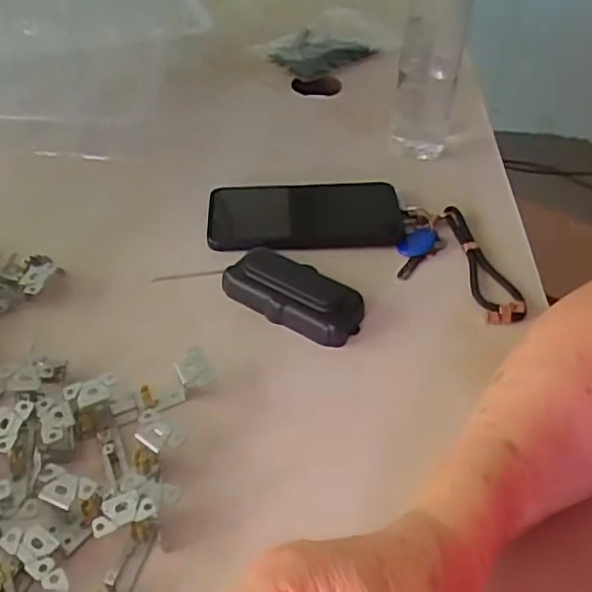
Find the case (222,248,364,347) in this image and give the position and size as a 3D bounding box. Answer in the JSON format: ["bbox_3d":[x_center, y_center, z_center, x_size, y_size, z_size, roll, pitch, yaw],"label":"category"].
[{"bbox_3d":[-0.001,-0.002,0.472,0.104,0.029,0.049,29,50,25],"label":"case"}]

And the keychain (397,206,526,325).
[{"bbox_3d":[0.128,-0.026,0.511,0.080,0.016,0.134,-13,46,-16],"label":"keychain"}]

